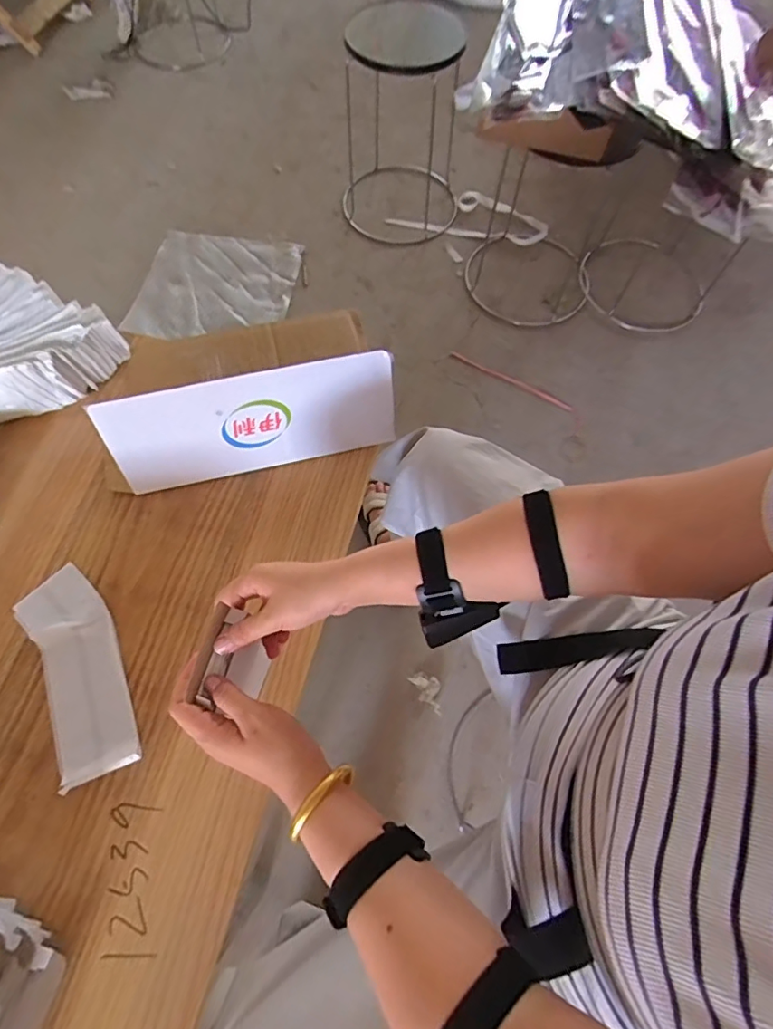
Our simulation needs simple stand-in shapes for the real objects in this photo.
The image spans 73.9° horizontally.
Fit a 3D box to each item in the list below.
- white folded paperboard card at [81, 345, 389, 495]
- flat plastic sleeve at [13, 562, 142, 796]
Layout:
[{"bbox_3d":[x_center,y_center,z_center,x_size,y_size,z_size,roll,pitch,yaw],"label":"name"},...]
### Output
[{"bbox_3d":[-0.151,-0.103,0.602,0.321,0.129,0.015,-13,48,-4],"label":"white folded paperboard card"},{"bbox_3d":[-0.328,0.164,0.548,0.084,0.011,0.222,-26,70,-12],"label":"flat plastic sleeve"}]

